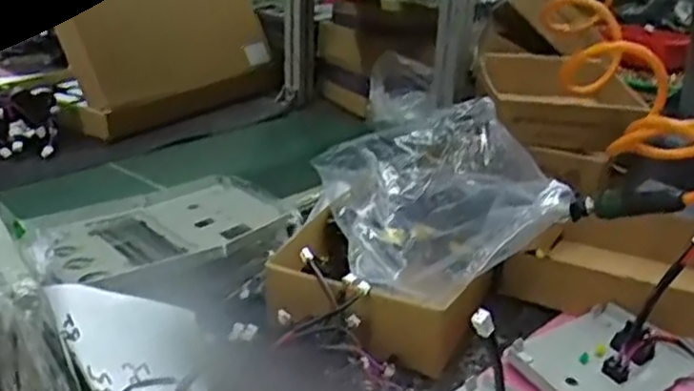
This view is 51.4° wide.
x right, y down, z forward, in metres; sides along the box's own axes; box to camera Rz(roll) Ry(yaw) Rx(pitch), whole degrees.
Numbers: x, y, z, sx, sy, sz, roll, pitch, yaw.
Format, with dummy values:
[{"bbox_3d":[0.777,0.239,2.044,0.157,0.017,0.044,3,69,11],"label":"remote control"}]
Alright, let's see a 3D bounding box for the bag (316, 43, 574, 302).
[{"bbox_3d":[0.087,0.000,0.719,0.190,0.135,0.270,-2,23,-12],"label":"bag"}]

